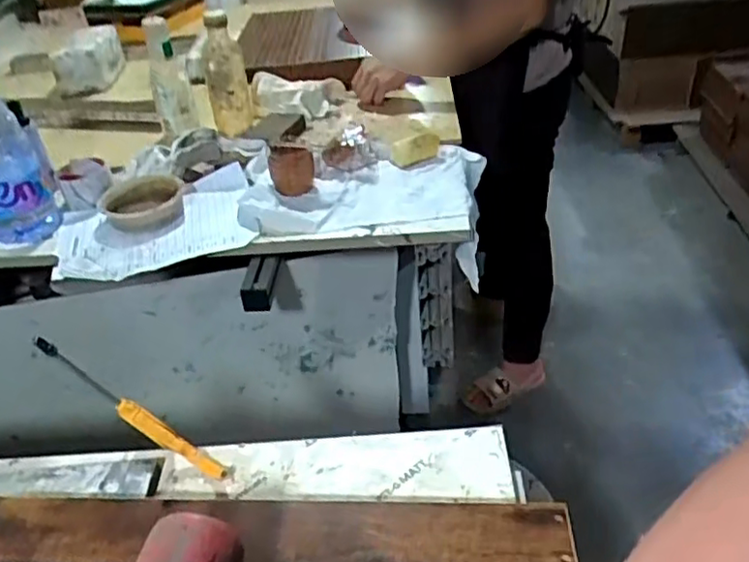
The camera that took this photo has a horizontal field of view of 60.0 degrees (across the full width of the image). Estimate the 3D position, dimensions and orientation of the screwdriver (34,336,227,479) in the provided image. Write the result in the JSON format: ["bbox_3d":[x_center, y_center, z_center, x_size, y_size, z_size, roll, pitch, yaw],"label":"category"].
[{"bbox_3d":[-0.223,0.115,0.591,0.216,0.024,0.016,33,45,7],"label":"screwdriver"}]

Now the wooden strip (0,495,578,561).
[{"bbox_3d":[-0.085,0.197,0.498,0.458,0.031,0.063,-2,36,6],"label":"wooden strip"}]

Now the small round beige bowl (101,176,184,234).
[{"bbox_3d":[-0.353,-0.119,0.991,0.123,0.035,0.130,-4,35,3],"label":"small round beige bowl"}]

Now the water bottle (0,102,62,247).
[{"bbox_3d":[-0.538,-0.180,0.929,0.114,0.238,0.093,-23,39,-22],"label":"water bottle"}]

